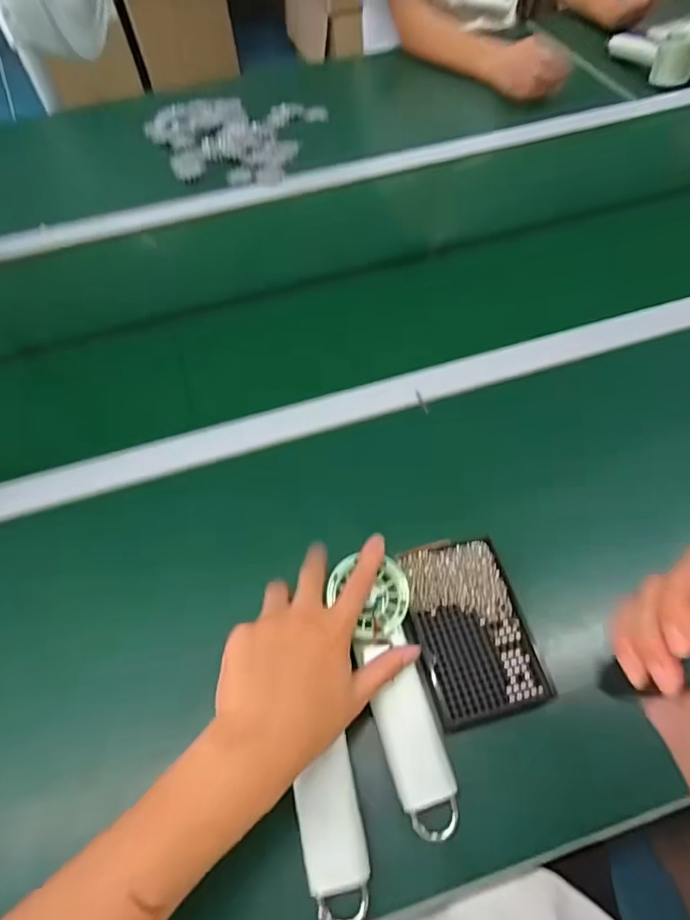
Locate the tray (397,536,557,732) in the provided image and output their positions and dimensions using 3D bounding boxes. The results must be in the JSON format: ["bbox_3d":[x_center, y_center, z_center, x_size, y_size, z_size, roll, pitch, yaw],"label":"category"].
[{"bbox_3d":[0.101,0.136,0.428,0.093,0.012,0.139,-15,59,-6],"label":"tray"}]

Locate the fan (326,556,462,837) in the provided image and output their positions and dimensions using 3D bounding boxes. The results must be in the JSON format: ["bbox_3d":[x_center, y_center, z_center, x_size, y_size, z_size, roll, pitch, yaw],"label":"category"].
[{"bbox_3d":[0.037,0.171,0.389,0.056,0.031,0.196,-14,73,-5],"label":"fan"}]

